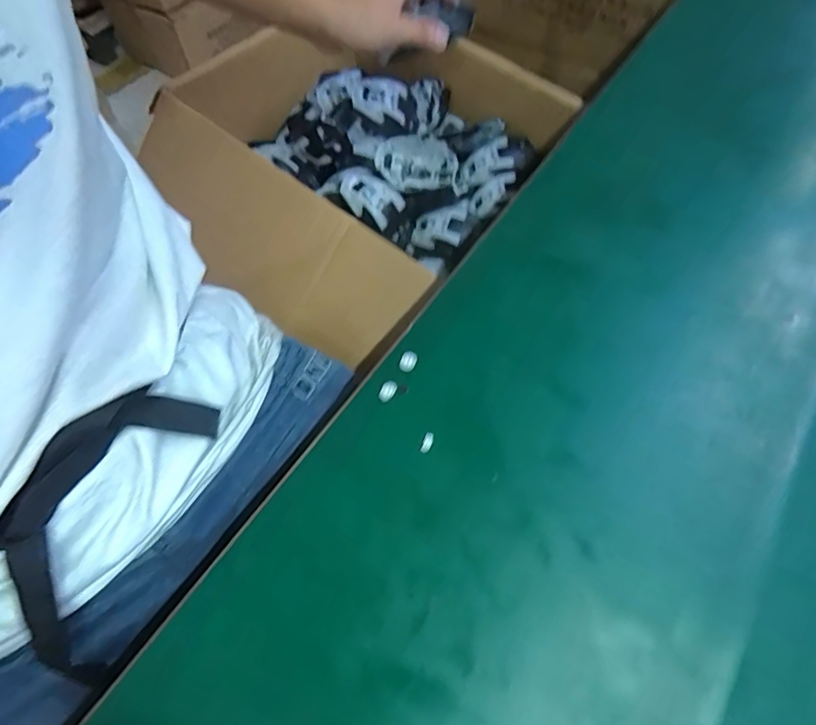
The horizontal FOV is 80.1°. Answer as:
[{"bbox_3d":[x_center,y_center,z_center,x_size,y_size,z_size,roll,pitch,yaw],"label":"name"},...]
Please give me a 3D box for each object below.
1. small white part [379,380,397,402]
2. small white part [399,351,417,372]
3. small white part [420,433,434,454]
[{"bbox_3d":[-0.013,0.018,0.321,0.010,0.004,0.015,24,64,16],"label":"small white part"},{"bbox_3d":[0.000,-0.002,0.331,0.011,0.004,0.015,18,62,13],"label":"small white part"},{"bbox_3d":[0.012,0.050,0.302,0.006,0.004,0.013,16,62,12],"label":"small white part"}]

